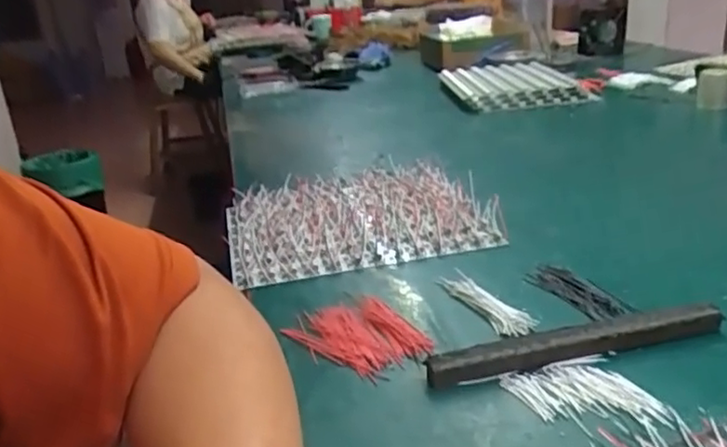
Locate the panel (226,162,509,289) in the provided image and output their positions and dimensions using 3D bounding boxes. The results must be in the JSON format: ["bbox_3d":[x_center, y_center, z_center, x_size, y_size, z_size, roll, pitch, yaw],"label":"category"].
[{"bbox_3d":[-0.015,-0.015,0.789,0.290,0.018,0.273,-8,22,-11],"label":"panel"}]

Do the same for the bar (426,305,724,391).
[{"bbox_3d":[0.162,0.091,0.490,0.233,0.021,0.024,-7,22,-9],"label":"bar"}]

